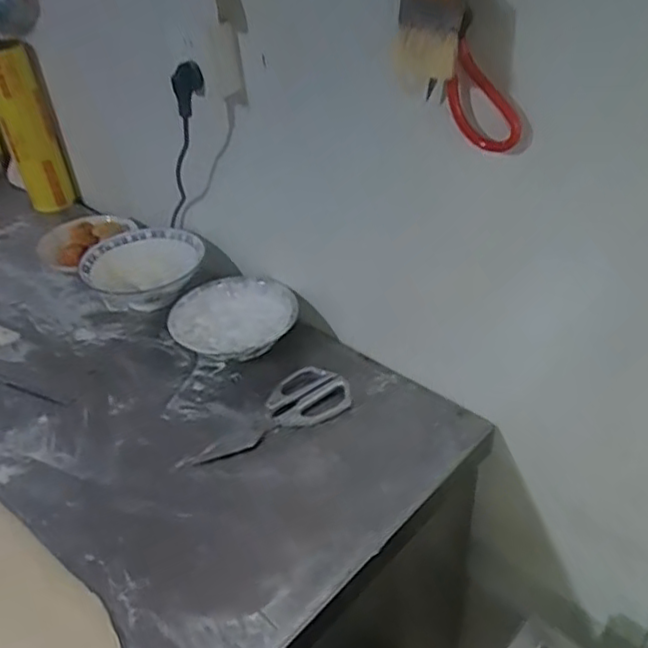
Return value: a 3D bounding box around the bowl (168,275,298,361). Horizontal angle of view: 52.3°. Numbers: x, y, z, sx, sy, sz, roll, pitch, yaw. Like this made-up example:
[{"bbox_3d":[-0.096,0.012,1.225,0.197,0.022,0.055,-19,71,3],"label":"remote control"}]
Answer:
[{"bbox_3d":[-0.129,-0.010,0.945,0.168,0.039,0.156,-3,38,3],"label":"bowl"}]

